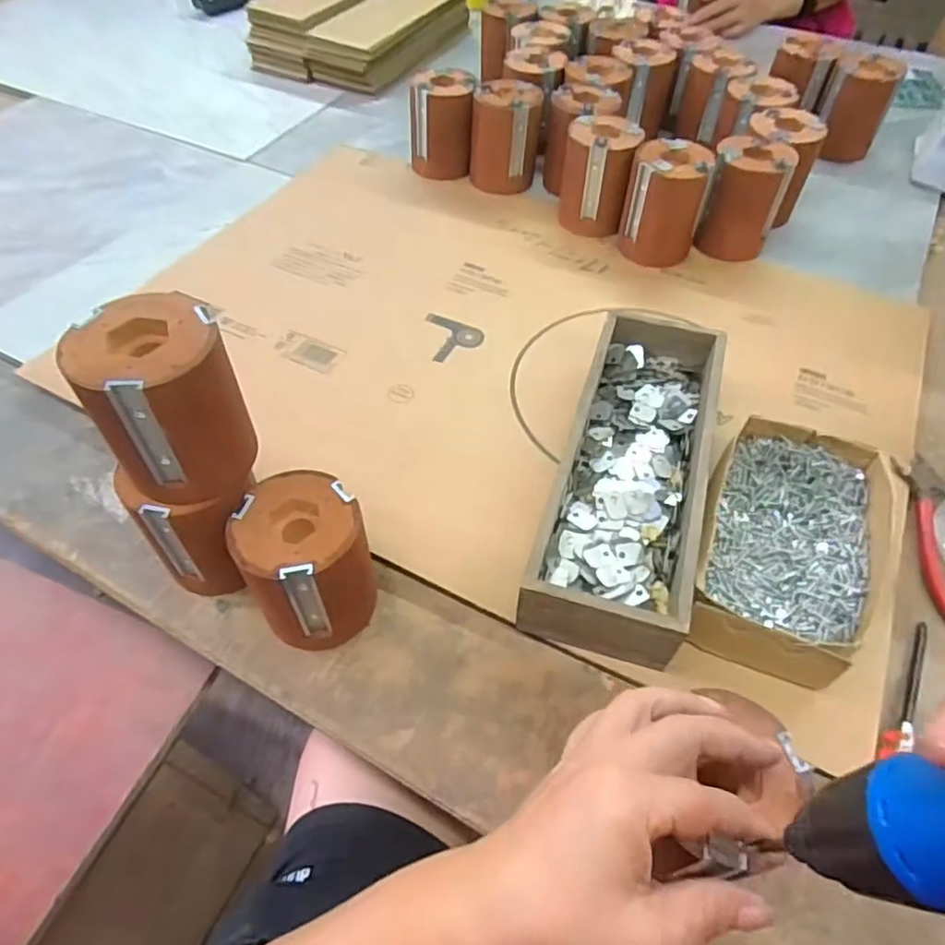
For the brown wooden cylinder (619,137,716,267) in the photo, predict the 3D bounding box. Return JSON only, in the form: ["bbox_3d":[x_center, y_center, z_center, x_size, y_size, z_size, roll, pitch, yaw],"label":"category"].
[{"bbox_3d":[0.200,-0.278,0.659,0.078,0.100,0.074,18,56,12],"label":"brown wooden cylinder"}]

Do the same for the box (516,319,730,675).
[{"bbox_3d":[0.120,-0.003,0.479,0.098,0.068,0.291,16,55,10],"label":"box"}]

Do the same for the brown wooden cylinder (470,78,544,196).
[{"bbox_3d":[0.039,-0.393,0.743,0.077,0.100,0.071,6,54,3],"label":"brown wooden cylinder"}]

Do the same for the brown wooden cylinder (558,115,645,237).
[{"bbox_3d":[0.139,-0.325,0.698,0.073,0.101,0.082,16,55,10],"label":"brown wooden cylinder"}]

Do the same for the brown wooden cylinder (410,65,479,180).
[{"bbox_3d":[-0.037,-0.423,0.772,0.076,0.100,0.081,2,54,0],"label":"brown wooden cylinder"}]

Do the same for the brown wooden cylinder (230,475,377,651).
[{"bbox_3d":[-0.106,0.060,0.421,0.075,0.099,0.081,1,54,-1],"label":"brown wooden cylinder"}]

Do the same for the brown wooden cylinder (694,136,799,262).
[{"bbox_3d":[0.284,-0.289,0.668,0.072,0.099,0.076,14,55,9],"label":"brown wooden cylinder"}]

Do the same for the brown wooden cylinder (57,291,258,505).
[{"bbox_3d":[-0.175,-0.041,0.373,0.077,0.101,0.075,-23,56,-17],"label":"brown wooden cylinder"}]

